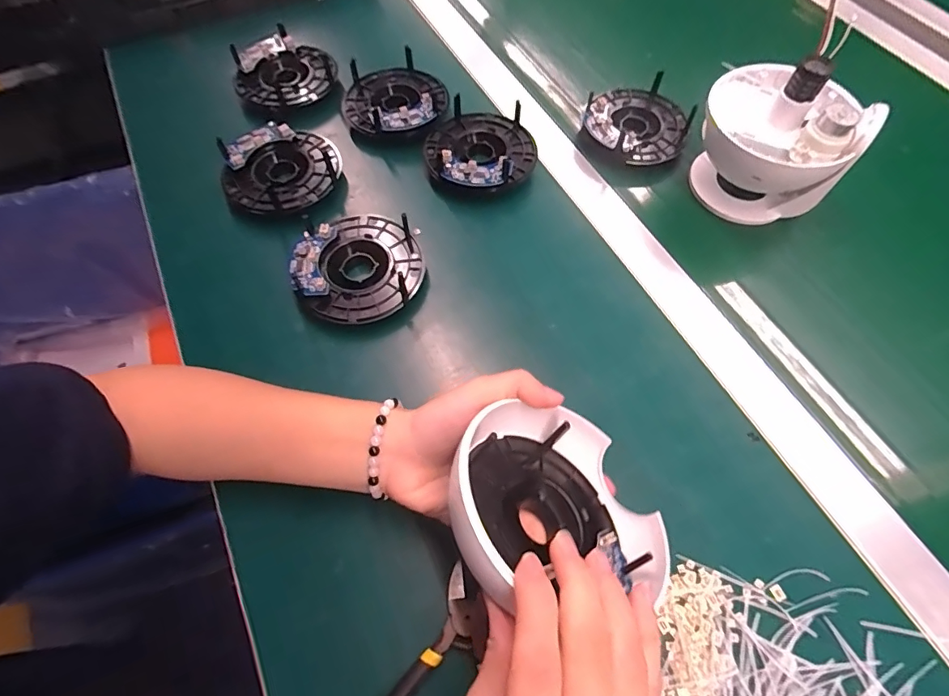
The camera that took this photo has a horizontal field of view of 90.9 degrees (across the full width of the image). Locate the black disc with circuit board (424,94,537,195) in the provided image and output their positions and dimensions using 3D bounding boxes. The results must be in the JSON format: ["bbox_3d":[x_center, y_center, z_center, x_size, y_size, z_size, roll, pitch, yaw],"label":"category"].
[{"bbox_3d":[0.006,-0.180,0.424,0.096,0.030,0.100,0,63,1],"label":"black disc with circuit board"}]

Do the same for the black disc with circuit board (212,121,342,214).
[{"bbox_3d":[-0.169,-0.156,0.414,0.098,0.027,0.085,-14,64,-6],"label":"black disc with circuit board"}]

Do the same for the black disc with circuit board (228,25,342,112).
[{"bbox_3d":[-0.192,-0.280,0.475,0.097,0.026,0.095,-19,64,-8],"label":"black disc with circuit board"}]

